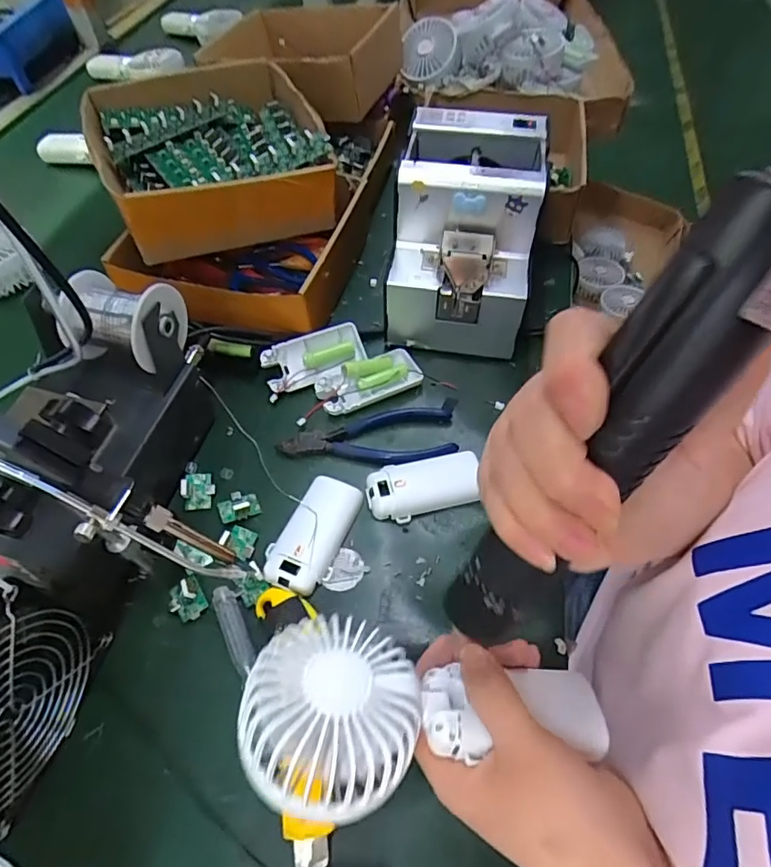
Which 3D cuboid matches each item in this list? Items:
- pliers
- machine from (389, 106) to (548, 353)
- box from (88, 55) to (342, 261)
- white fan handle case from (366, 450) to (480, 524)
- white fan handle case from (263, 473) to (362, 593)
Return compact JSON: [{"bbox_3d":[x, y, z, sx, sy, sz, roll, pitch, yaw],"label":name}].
[{"bbox_3d":[-0.015,0.006,0.454,0.147,0.009,0.057,-9,55,-6],"label":"pliers"},{"bbox_3d":[0.075,-0.186,0.508,0.121,0.150,0.172,8,55,6],"label":"machine"},{"bbox_3d":[-0.165,-0.278,0.543,0.228,0.082,0.196,-20,56,-12],"label":"box"},{"bbox_3d":[0.032,0.041,0.430,0.093,0.015,0.046,-10,55,-7],"label":"white fan handle case"},{"bbox_3d":[-0.055,0.075,0.404,0.046,0.015,0.092,21,57,14],"label":"white fan handle case"}]

